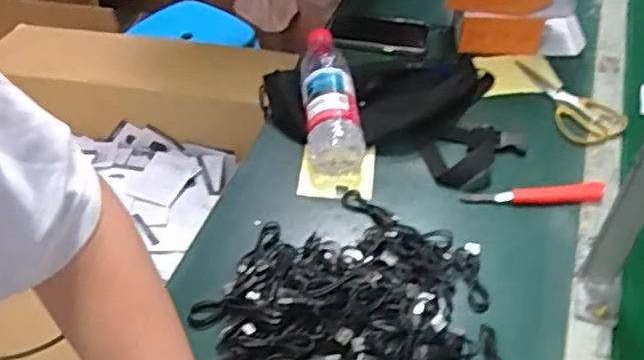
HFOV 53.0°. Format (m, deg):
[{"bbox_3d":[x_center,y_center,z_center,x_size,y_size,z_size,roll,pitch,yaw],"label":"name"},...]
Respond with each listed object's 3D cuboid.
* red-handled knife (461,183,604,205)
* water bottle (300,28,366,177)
[{"bbox_3d":[0.242,0.016,0.736,0.155,0.010,0.026,1,47,0],"label":"red-handled knife"},{"bbox_3d":[0.006,-0.107,0.823,0.067,0.067,0.225,-4,47,-6],"label":"water bottle"}]

